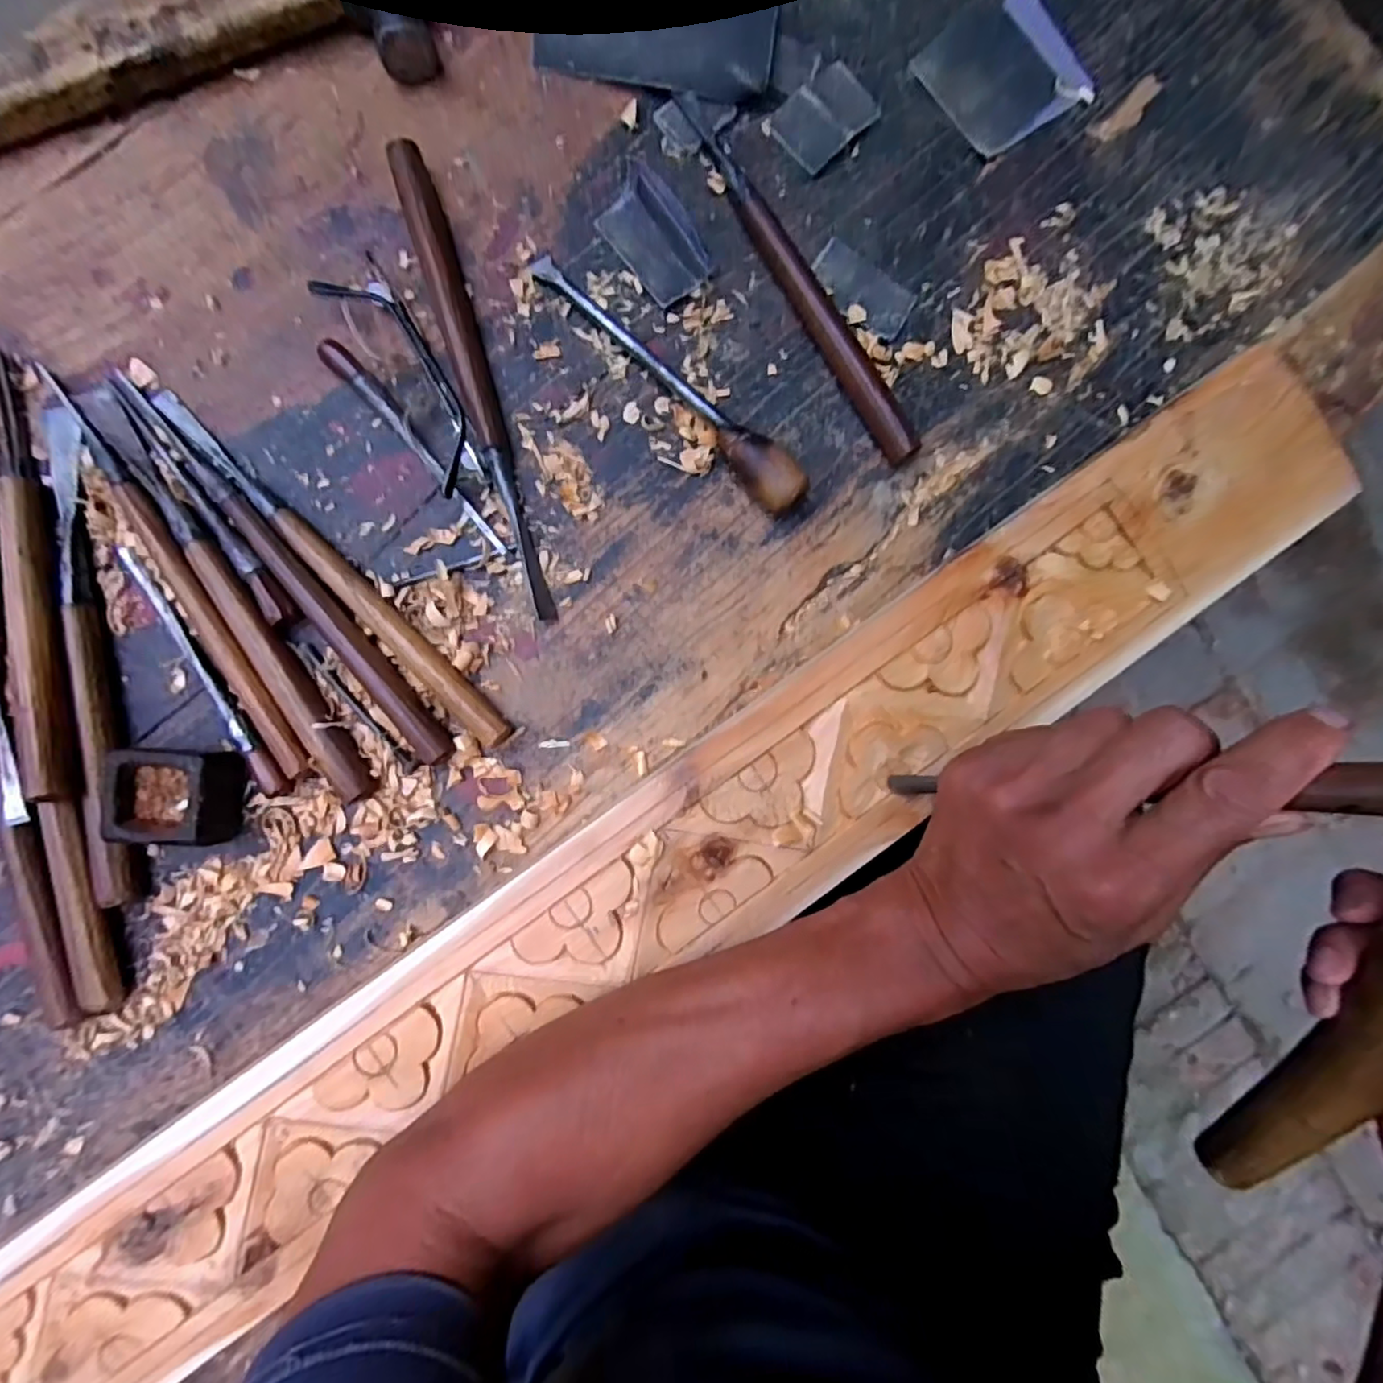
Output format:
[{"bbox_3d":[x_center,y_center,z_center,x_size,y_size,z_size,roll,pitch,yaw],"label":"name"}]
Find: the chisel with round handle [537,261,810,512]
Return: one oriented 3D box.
[{"bbox_3d":[-0.016,-0.162,0.331,0.189,0.029,0.025,42,86,-2],"label":"chisel with round handle"}]

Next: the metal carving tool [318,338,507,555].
[{"bbox_3d":[-0.144,-0.128,0.330,0.012,0.014,0.138,-40,91,-4],"label":"metal carving tool"}]

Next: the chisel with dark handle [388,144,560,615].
[{"bbox_3d":[-0.113,-0.158,0.331,0.019,0.018,0.247,-17,89,-4],"label":"chisel with dark handle"}]

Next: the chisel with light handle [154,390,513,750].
[{"bbox_3d":[-0.186,-0.061,0.324,0.246,0.016,0.021,45,86,-1],"label":"chisel with light handle"}]

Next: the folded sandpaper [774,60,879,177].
[{"bbox_3d":[0.075,-0.321,0.355,0.056,0.006,0.039,-44,91,-4],"label":"folded sandpaper"}]

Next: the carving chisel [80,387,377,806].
[{"bbox_3d":[-0.234,-0.050,0.321,0.020,0.014,0.246,-33,91,-4],"label":"carving chisel"}]

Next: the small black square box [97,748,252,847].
[{"bbox_3d":[-0.255,0.051,0.312,0.050,0.028,0.044,2,88,-4],"label":"small black square box"}]

